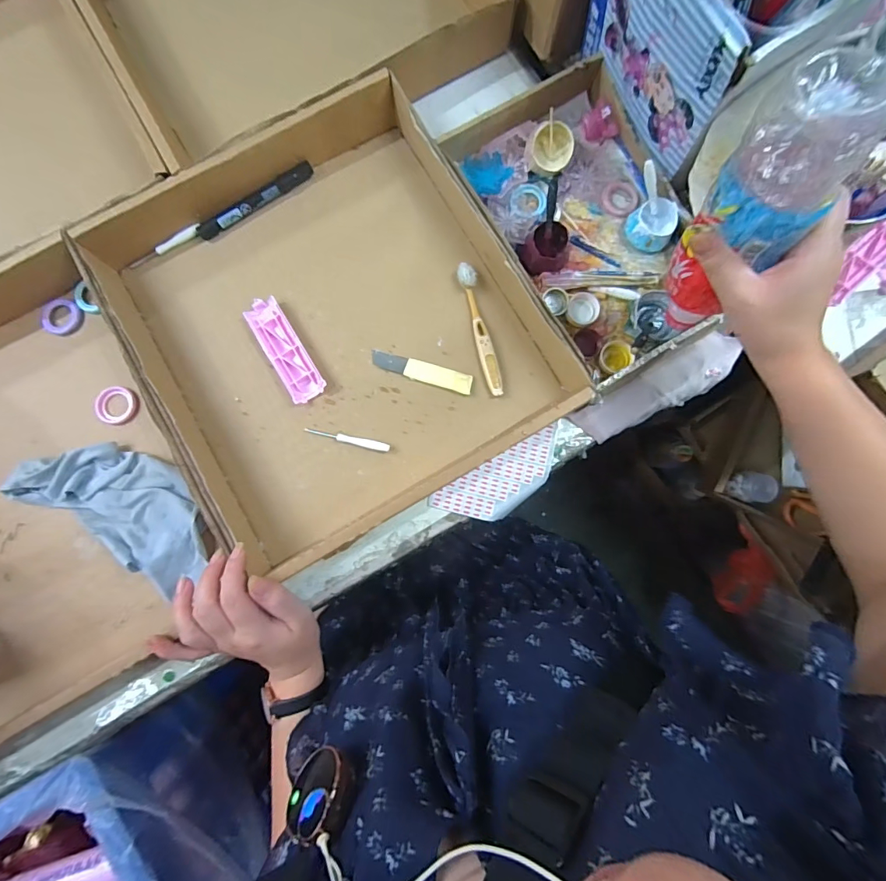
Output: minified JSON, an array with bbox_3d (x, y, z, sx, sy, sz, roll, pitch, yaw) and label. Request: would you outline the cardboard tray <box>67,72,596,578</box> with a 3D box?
[{"bbox_3d":[-0.103,-0.110,0.422,0.358,0.054,0.365,-31,83,-4],"label":"cardboard tray"}]

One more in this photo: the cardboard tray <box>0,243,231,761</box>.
[{"bbox_3d":[-0.400,0.064,0.402,0.344,0.063,0.374,-31,83,-4],"label":"cardboard tray"}]

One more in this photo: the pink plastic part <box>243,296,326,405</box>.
[{"bbox_3d":[-0.157,-0.090,0.436,0.034,0.014,0.111,-31,83,-4],"label":"pink plastic part"}]

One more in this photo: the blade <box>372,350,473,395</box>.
[{"bbox_3d":[-0.021,-0.068,0.432,0.101,0.008,0.019,17,82,2],"label":"blade"}]

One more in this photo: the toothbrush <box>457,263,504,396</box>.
[{"bbox_3d":[0.037,-0.112,0.440,0.017,0.013,0.137,-14,82,-2],"label":"toothbrush"}]

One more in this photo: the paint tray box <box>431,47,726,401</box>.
[{"bbox_3d":[0.145,-0.206,0.434,0.185,0.049,0.288,-29,83,-4],"label":"paint tray box"}]

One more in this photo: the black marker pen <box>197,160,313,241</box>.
[{"bbox_3d":[-0.193,-0.247,0.453,0.132,0.013,0.016,-34,84,-4],"label":"black marker pen"}]

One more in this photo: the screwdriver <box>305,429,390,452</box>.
[{"bbox_3d":[-0.092,-0.001,0.422,0.083,0.007,0.009,11,82,1],"label":"screwdriver"}]

